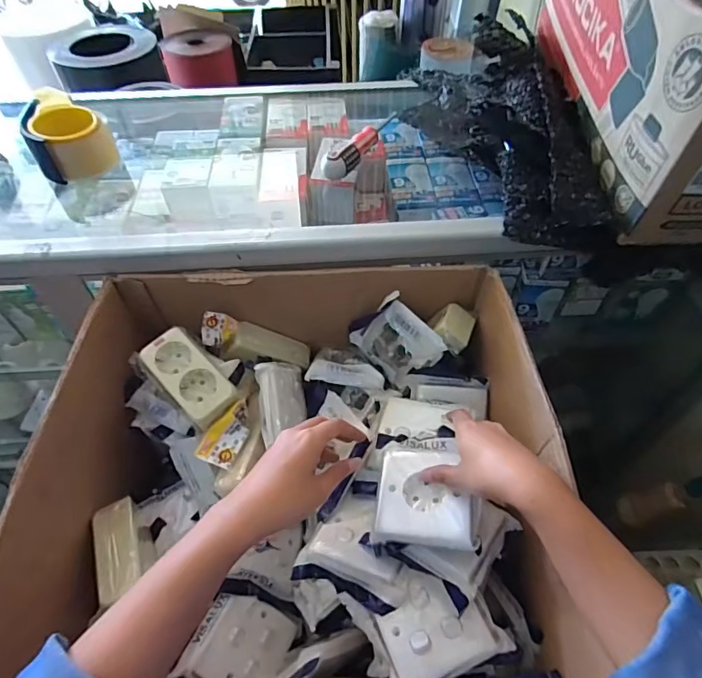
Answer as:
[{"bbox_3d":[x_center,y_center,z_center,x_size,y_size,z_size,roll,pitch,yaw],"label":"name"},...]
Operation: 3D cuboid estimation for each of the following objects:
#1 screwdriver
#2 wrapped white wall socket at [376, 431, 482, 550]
[{"bbox_3d":[0.018,-0.267,0.617,0.028,0.027,0.174,22,55,17],"label":"screwdriver"},{"bbox_3d":[0.077,0.141,0.451,0.092,0.038,0.116,-3,52,17],"label":"wrapped white wall socket"}]

